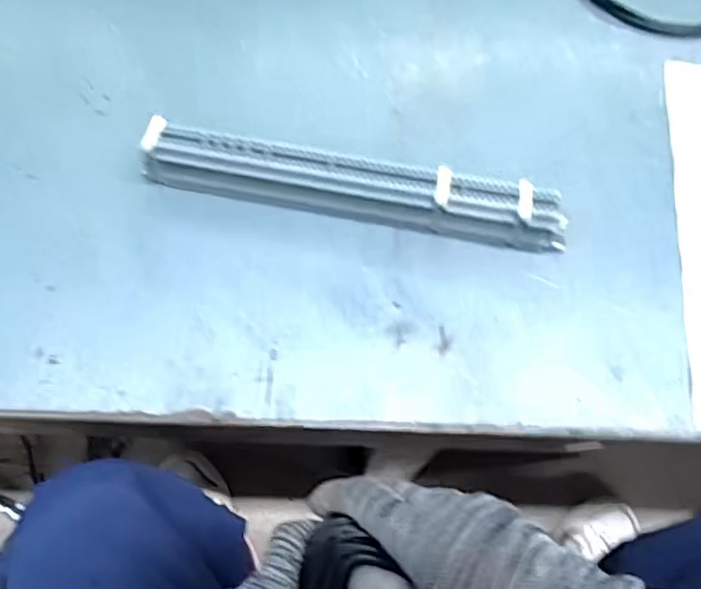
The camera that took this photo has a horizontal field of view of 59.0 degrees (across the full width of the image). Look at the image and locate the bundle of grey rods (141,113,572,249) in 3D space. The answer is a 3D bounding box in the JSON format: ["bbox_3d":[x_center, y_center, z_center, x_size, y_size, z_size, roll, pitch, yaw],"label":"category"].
[{"bbox_3d":[0.004,-0.094,0.558,0.378,0.052,0.046,9,60,1],"label":"bundle of grey rods"}]

